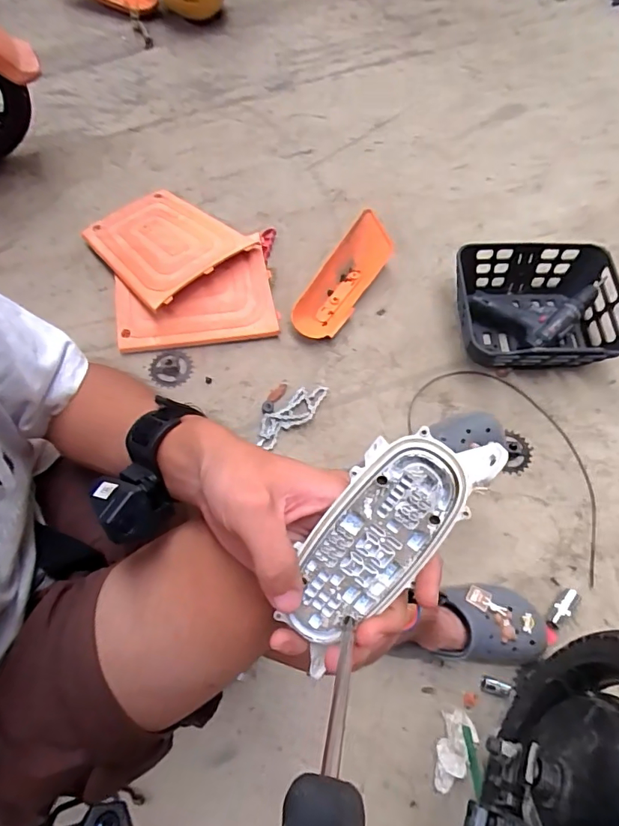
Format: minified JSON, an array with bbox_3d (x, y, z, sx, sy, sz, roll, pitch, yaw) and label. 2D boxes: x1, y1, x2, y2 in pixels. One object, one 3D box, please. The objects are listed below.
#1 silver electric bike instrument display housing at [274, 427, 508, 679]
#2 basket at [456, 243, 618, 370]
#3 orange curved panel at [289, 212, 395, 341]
[{"bbox_3d":[0.033,0.060,0.236,0.053,0.015,0.133,42,103,16],"label":"silver electric bike instrument display housing"},{"bbox_3d":[0.470,-0.207,0.960,0.321,0.128,0.266,-1,66,-1],"label":"basket"},{"bbox_3d":[0.075,-0.292,1.034,0.116,0.062,0.322,32,70,13],"label":"orange curved panel"}]

